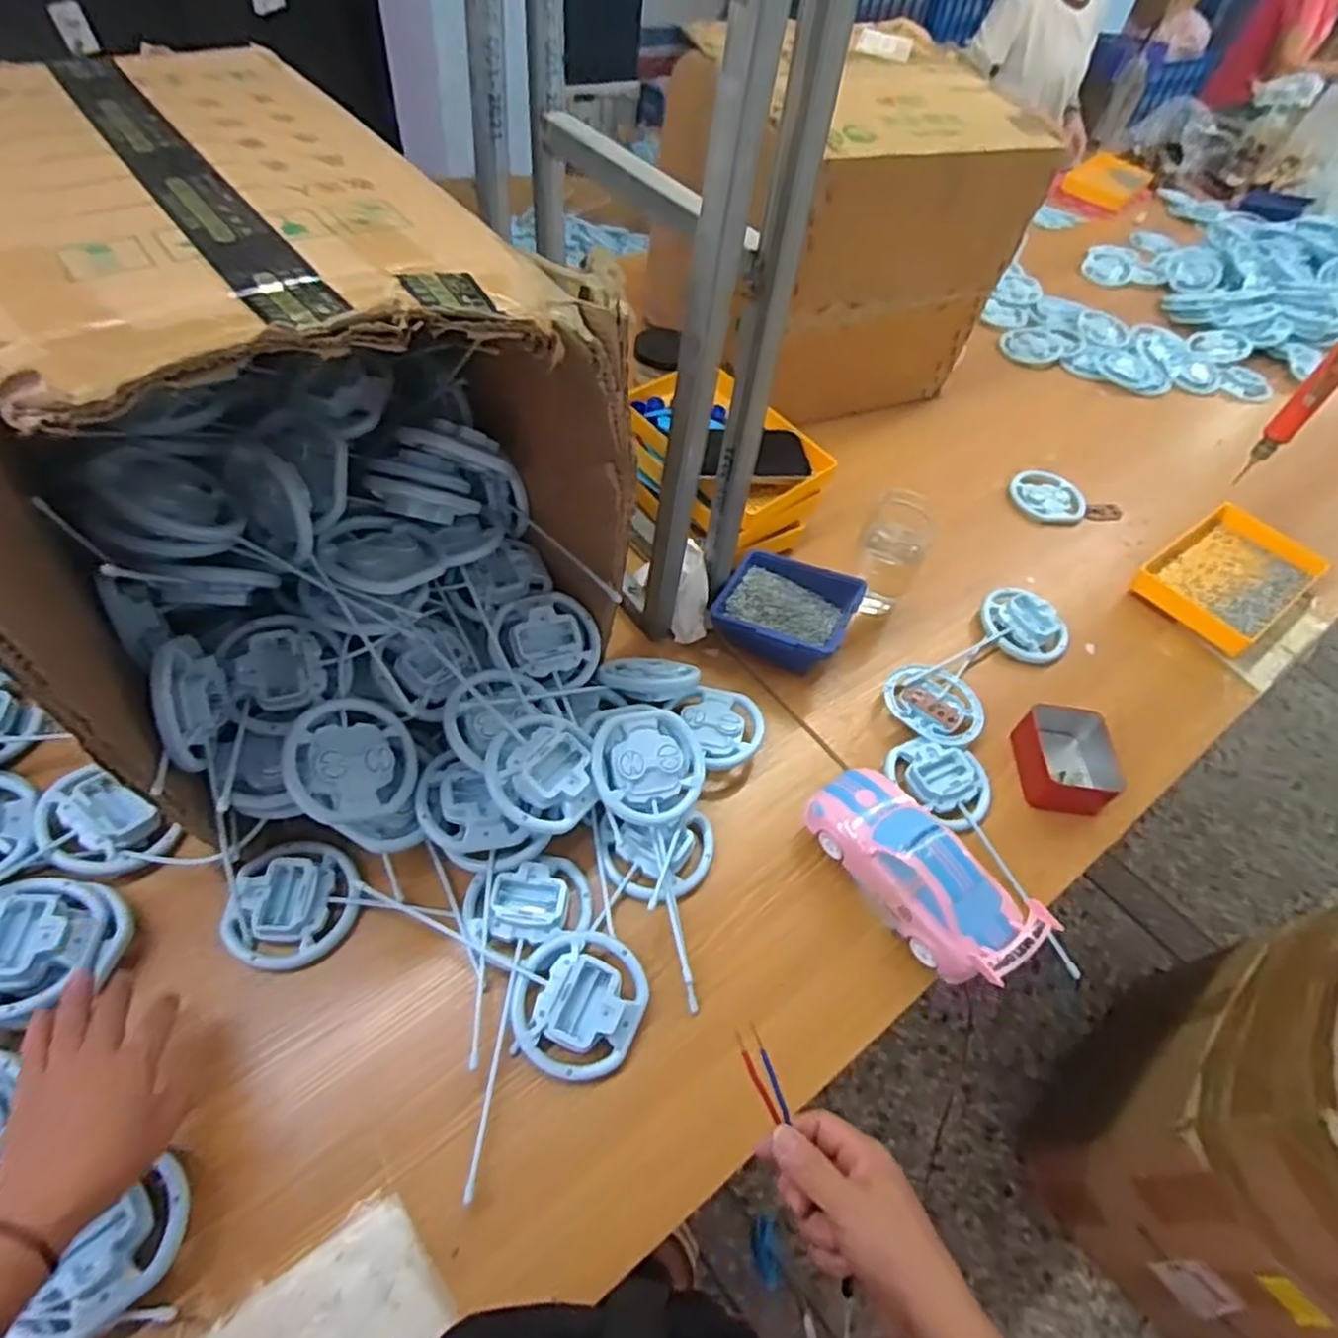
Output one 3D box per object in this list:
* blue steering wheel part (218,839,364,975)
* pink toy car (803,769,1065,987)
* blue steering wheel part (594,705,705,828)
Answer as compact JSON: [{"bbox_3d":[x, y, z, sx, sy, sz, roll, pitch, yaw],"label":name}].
[{"bbox_3d":[-0.317,0.199,0.638,0.099,0.031,0.107,4,53,-5],"label":"blue steering wheel part"},{"bbox_3d":[0.217,0.171,0.652,0.089,0.064,0.209,-28,60,-24],"label":"pink toy car"},{"bbox_3d":[-0.019,0.086,0.685,0.101,0.023,0.105,7,76,-22],"label":"blue steering wheel part"}]

